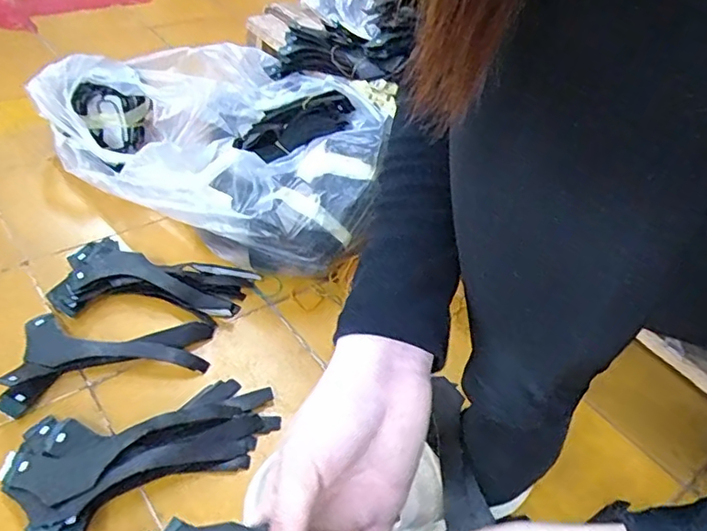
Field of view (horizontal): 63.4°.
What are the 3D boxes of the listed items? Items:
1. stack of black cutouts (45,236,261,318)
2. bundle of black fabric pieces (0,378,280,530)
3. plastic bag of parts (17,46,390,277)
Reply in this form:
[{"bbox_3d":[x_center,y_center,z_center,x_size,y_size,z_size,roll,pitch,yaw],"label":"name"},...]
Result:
[{"bbox_3d":[-0.221,0.012,0.637,0.201,0.023,0.107,7,42,-2],"label":"stack of black cutouts"},{"bbox_3d":[-0.177,0.153,0.498,0.217,0.024,0.121,-19,49,-27],"label":"bundle of black fabric pieces"},{"bbox_3d":[-0.163,-0.163,0.777,0.464,0.146,0.304,27,45,20],"label":"plastic bag of parts"}]

